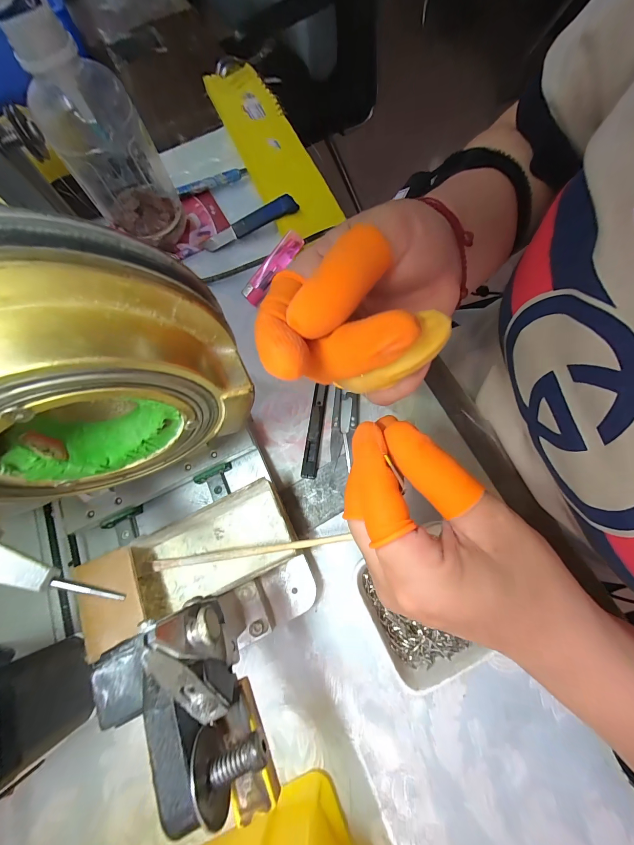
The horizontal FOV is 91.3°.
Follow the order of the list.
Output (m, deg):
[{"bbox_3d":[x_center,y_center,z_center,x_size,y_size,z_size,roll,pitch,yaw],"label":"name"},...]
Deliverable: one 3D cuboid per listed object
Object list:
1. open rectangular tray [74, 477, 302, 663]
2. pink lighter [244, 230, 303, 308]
[{"bbox_3d":[-0.078,0.089,0.201,0.124,0.047,0.057,-28,72,-8],"label":"open rectangular tray"},{"bbox_3d":[-0.045,-0.152,0.304,0.017,0.014,0.077,43,97,15],"label":"pink lighter"}]

